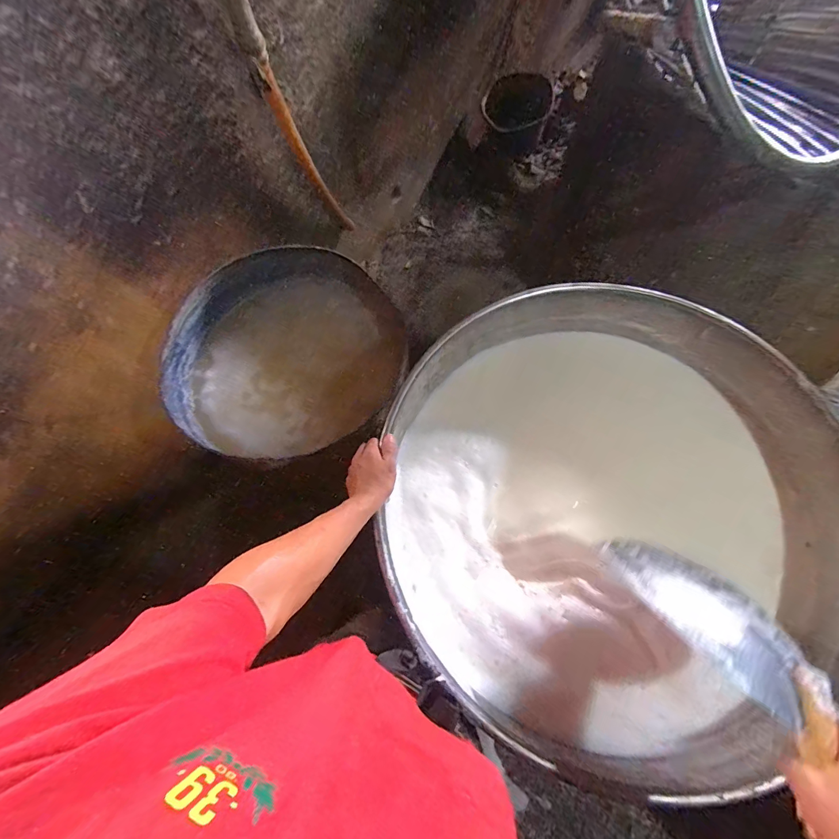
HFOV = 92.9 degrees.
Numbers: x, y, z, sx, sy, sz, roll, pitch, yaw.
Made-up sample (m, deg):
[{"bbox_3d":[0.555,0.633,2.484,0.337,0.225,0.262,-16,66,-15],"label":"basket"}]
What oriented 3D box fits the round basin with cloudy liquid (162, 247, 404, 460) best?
[{"bbox_3d":[-0.334,-0.190,1.050,0.561,0.164,0.525,-1,68,3],"label":"round basin with cloudy liquid"}]

